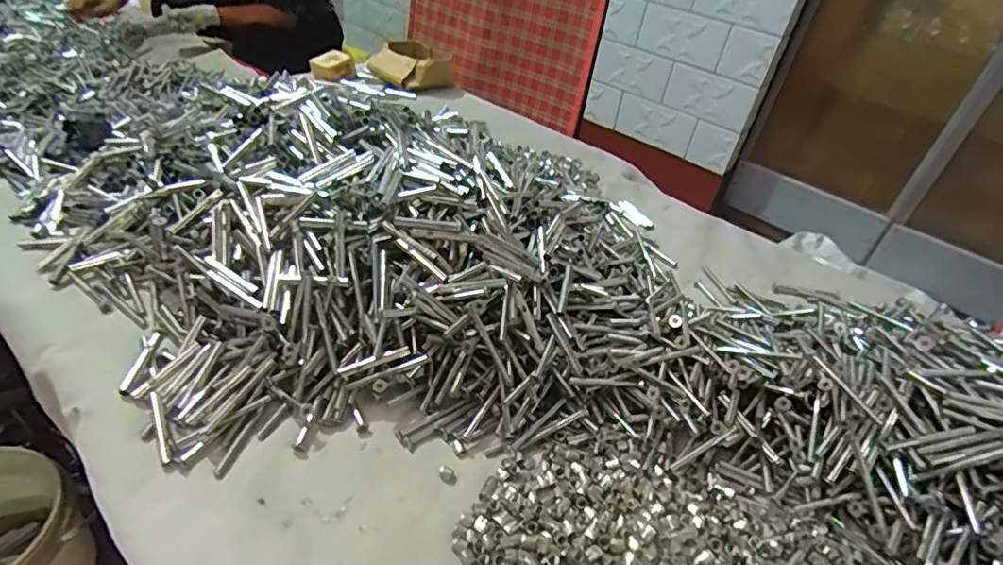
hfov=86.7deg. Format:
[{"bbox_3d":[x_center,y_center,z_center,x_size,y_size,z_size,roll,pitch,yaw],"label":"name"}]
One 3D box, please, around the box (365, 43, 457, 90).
[{"bbox_3d":[-0.192,-0.450,1.098,0.130,0.053,0.150,-26,50,-36],"label":"box"}]

